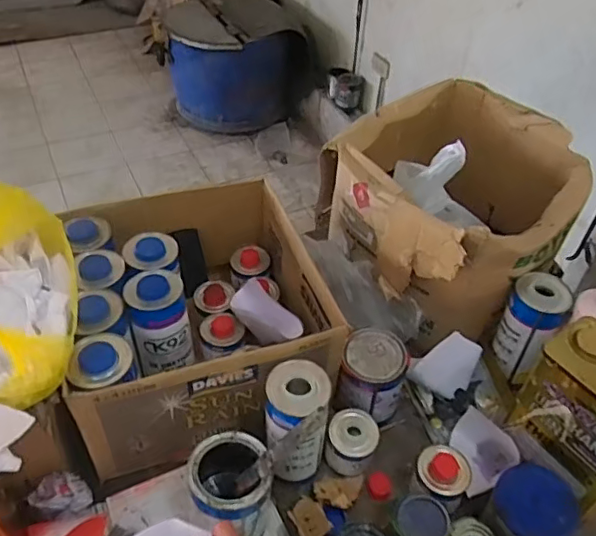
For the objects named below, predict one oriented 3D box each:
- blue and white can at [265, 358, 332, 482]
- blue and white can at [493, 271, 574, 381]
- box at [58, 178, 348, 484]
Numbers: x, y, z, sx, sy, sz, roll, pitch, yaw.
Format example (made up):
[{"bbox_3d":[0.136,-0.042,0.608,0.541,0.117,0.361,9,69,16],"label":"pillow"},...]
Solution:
[{"bbox_3d":[0.001,0.212,0.755,0.078,0.177,0.093,6,45,2],"label":"blue and white can"},{"bbox_3d":[0.365,0.091,0.894,0.082,0.155,0.082,23,48,18],"label":"blue and white can"},{"bbox_3d":[-0.174,0.075,0.900,0.380,0.205,0.378,-14,47,-17],"label":"box"}]

